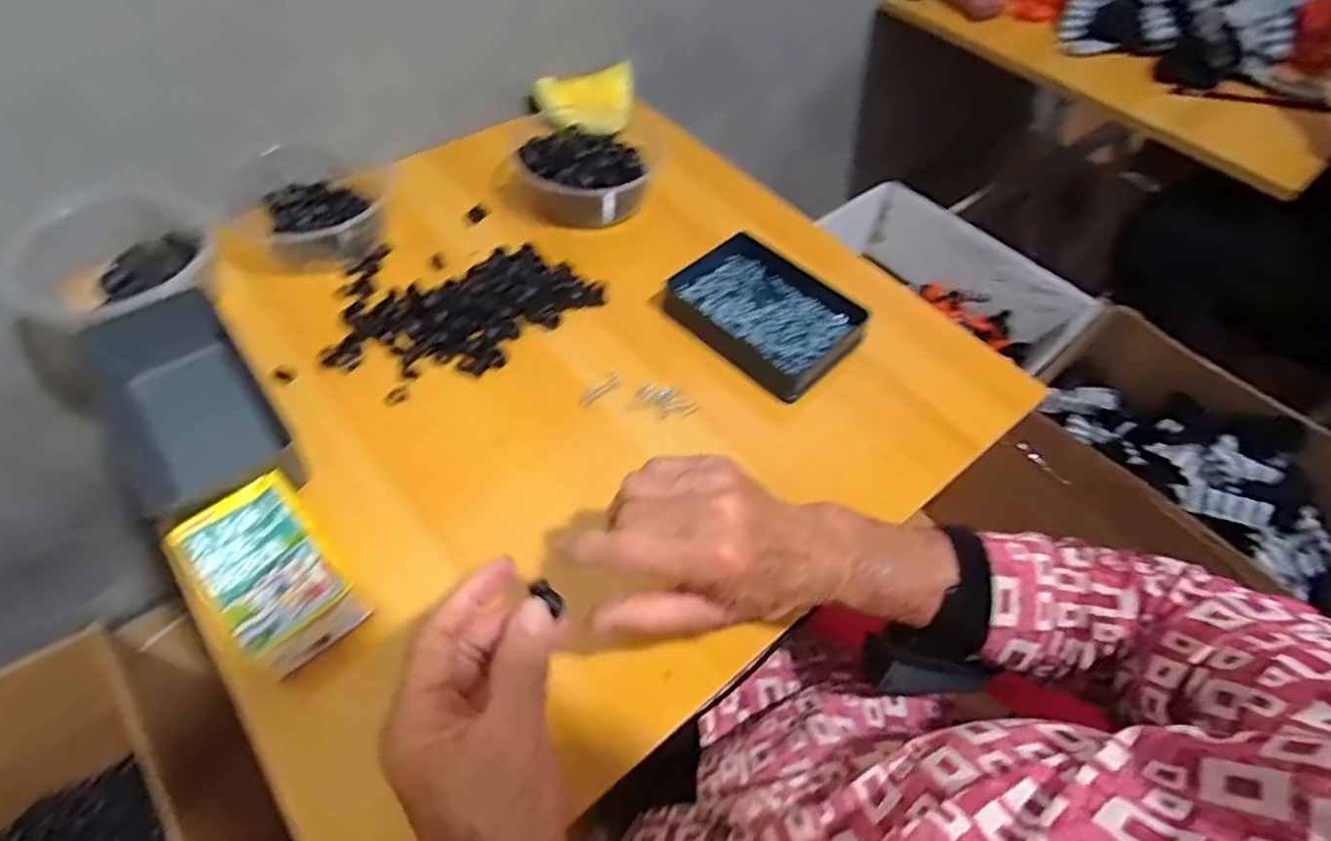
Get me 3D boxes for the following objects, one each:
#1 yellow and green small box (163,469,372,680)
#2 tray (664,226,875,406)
[{"bbox_3d":[-0.235,0.092,0.396,0.066,0.043,0.109,-36,65,-25],"label":"yellow and green small box"},{"bbox_3d":[0.082,-0.093,0.560,0.151,0.030,0.110,40,60,21],"label":"tray"}]

